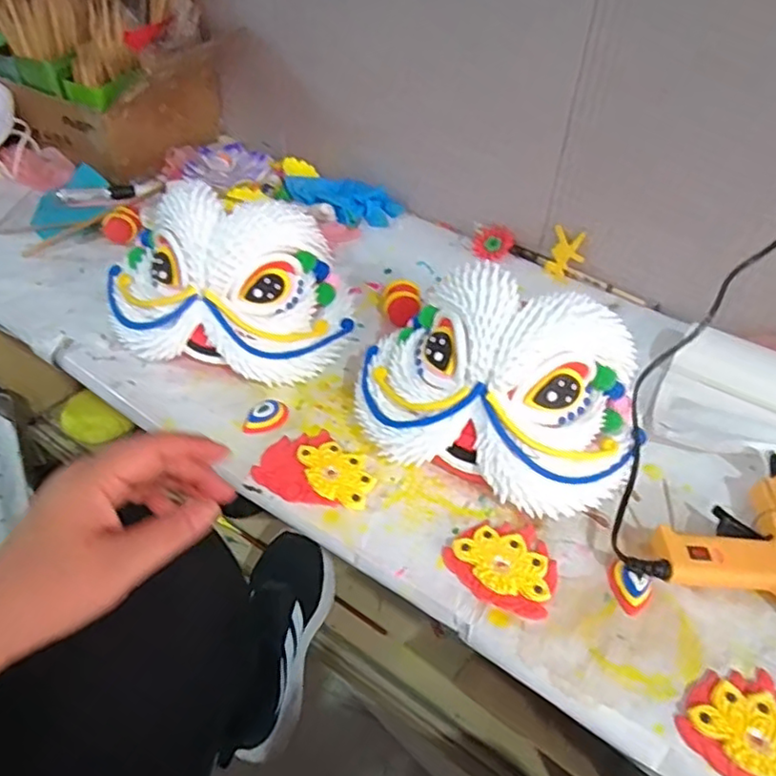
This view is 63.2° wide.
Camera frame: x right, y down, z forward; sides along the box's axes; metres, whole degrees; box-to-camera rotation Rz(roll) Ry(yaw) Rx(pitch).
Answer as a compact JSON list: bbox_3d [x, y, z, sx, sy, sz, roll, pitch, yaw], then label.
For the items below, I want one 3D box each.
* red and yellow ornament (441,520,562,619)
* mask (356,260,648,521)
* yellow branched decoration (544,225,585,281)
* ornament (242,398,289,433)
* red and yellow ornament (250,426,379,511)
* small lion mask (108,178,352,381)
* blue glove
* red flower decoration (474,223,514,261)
[{"bbox_3d":[0.084,0.125,0.458,0.078,0.011,0.070,21,48,18],"label":"red and yellow ornament"},{"bbox_3d":[0.082,0.000,0.488,0.231,0.134,0.131,16,47,14],"label":"mask"},{"bbox_3d":[0.203,-0.153,0.718,0.039,0.055,0.015,23,23,30],"label":"yellow branched decoration"},{"bbox_3d":[-0.106,0.023,0.549,0.022,0.019,0.044,35,54,29],"label":"ornament"},{"bbox_3d":[-0.058,0.067,0.511,0.097,0.013,0.069,29,51,25],"label":"red and yellow ornament"},{"bbox_3d":[-0.151,-0.090,0.577,0.232,0.140,0.127,3,45,1],"label":"small lion mask"},{"bbox_3d":[-0.059,-0.246,0.827,0.144,0.027,0.087,29,51,25],"label":"blue glove"},{"bbox_3d":[0.126,-0.174,0.755,0.044,0.004,0.047,-2,71,5],"label":"red flower decoration"}]

